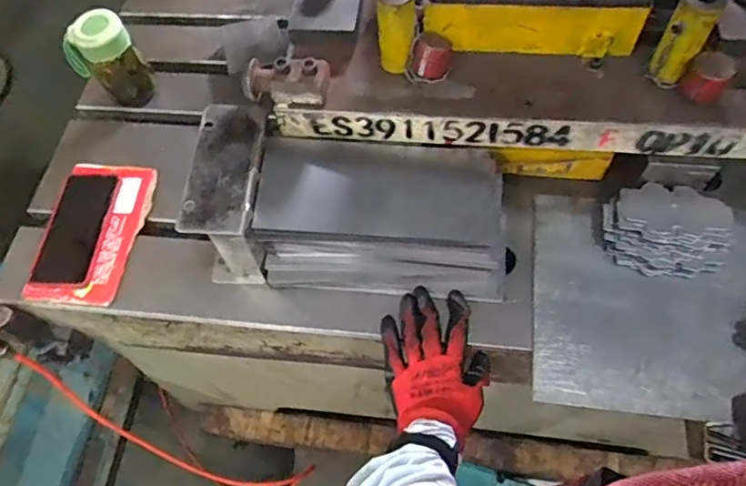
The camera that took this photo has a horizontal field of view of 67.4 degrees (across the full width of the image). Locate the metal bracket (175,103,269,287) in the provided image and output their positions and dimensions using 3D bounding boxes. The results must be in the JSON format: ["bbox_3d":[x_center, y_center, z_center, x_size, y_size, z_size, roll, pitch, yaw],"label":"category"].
[{"bbox_3d":[-0.157,-0.053,0.656,0.070,0.136,0.161,2,61,5],"label":"metal bracket"}]

